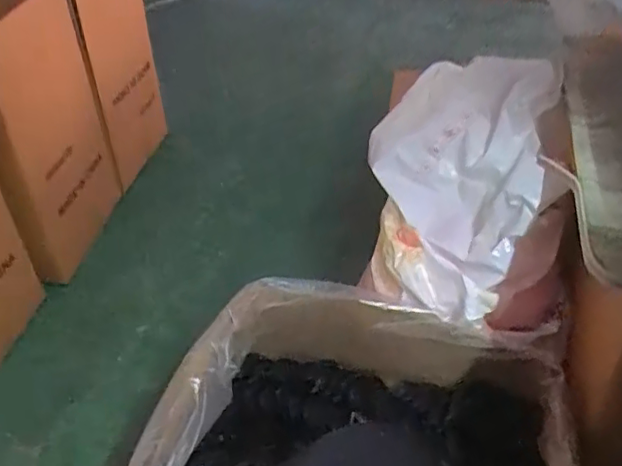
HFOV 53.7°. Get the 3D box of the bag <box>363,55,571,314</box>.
[{"bbox_3d":[0.241,-0.087,1.010,0.287,0.229,0.448,5,41,8],"label":"bag"}]

